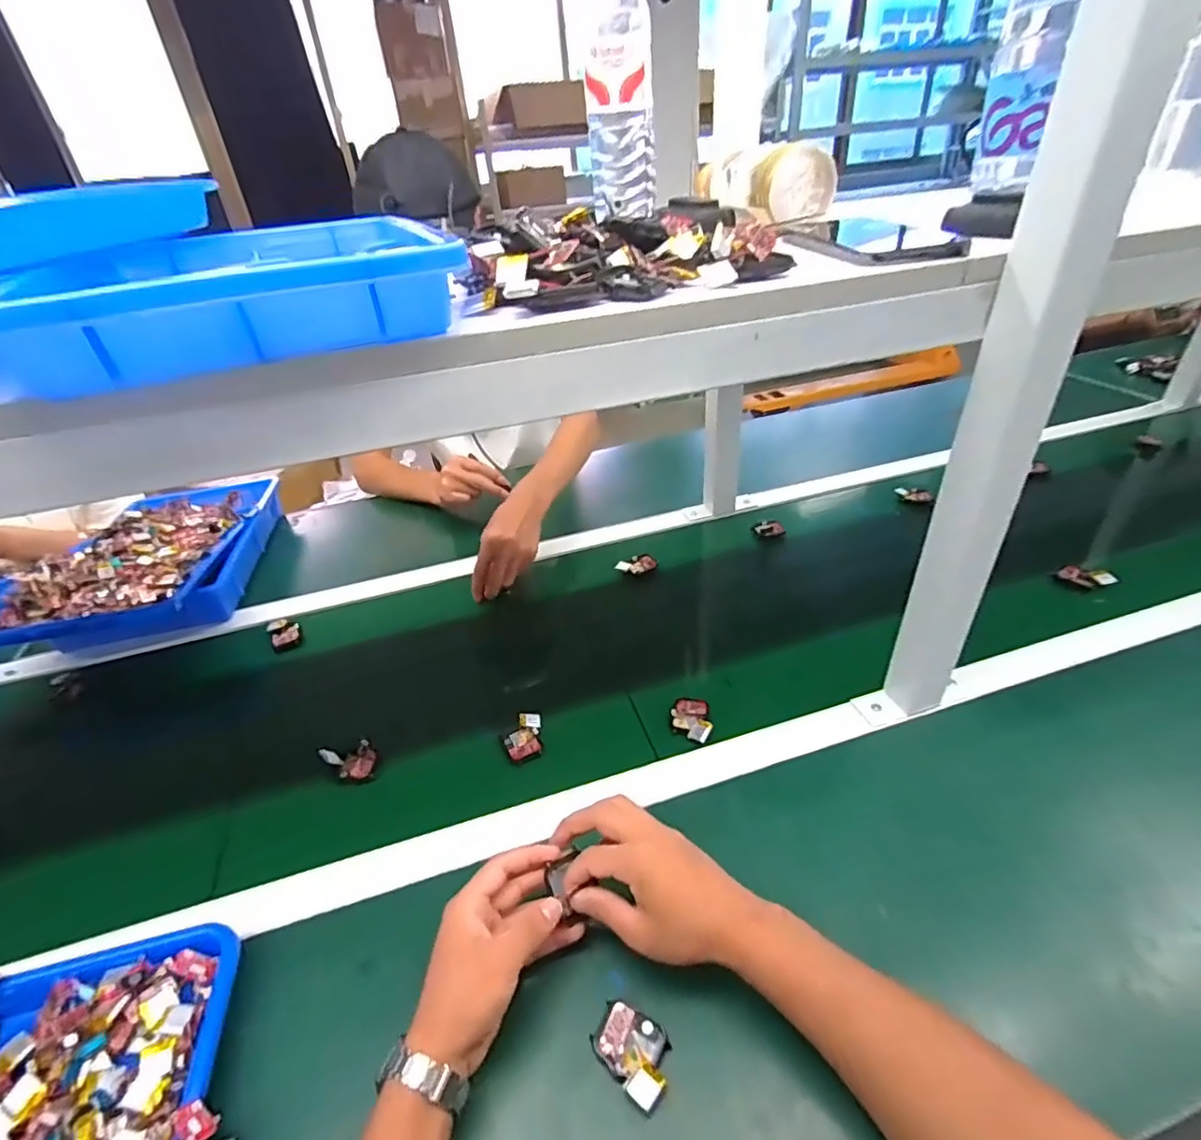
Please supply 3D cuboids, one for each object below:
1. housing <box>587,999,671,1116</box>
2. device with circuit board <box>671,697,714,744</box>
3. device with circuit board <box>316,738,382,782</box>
[{"bbox_3d":[0.022,0.321,0.396,0.055,0.011,0.045,19,42,30],"label":"housing"},{"bbox_3d":[0.095,0.155,0.618,0.039,0.012,0.060,-4,36,2],"label":"device with circuit board"},{"bbox_3d":[-0.253,0.195,0.602,0.050,0.027,0.041,-18,37,-17],"label":"device with circuit board"}]

